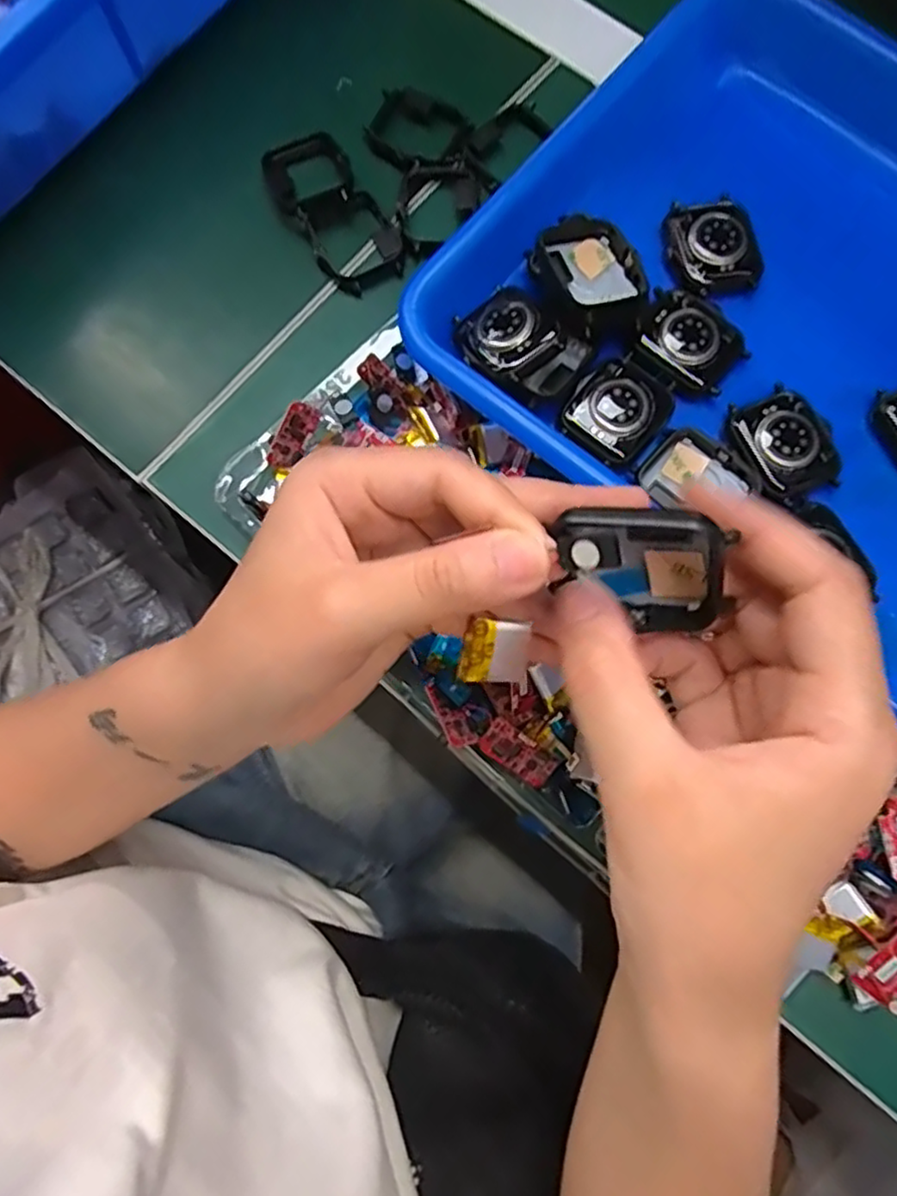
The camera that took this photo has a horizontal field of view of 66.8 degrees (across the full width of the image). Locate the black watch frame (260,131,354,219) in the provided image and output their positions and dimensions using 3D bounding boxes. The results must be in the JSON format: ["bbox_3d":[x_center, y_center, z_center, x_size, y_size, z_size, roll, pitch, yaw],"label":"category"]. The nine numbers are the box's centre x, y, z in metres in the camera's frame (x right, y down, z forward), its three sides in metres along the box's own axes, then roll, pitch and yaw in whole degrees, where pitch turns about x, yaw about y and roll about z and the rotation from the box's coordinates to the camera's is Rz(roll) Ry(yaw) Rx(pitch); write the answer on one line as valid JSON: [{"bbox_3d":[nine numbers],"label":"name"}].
[{"bbox_3d":[-0.065,-0.198,0.319,0.038,0.009,0.039,-22,78,-5],"label":"black watch frame"}]

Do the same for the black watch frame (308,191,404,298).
[{"bbox_3d":[-0.042,-0.164,0.316,0.039,0.009,0.045,-28,78,-7],"label":"black watch frame"}]

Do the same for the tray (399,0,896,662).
[{"bbox_3d":[0.184,-0.106,0.287,0.325,0.045,0.274,39,80,8],"label":"tray"}]

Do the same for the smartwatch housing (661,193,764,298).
[{"bbox_3d":[0.112,-0.150,0.290,0.035,0.010,0.040,-16,77,-4],"label":"smartwatch housing"}]

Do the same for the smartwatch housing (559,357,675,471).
[{"bbox_3d":[0.069,-0.077,0.276,0.036,0.010,0.042,40,80,8],"label":"smartwatch housing"}]

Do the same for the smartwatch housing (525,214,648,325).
[{"bbox_3d":[0.057,-0.131,0.275,0.037,0.018,0.048,-20,78,-5],"label":"smartwatch housing"}]

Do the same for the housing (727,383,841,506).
[{"bbox_3d":[0.135,-0.061,0.273,0.036,0.009,0.044,-32,79,-7],"label":"housing"}]

